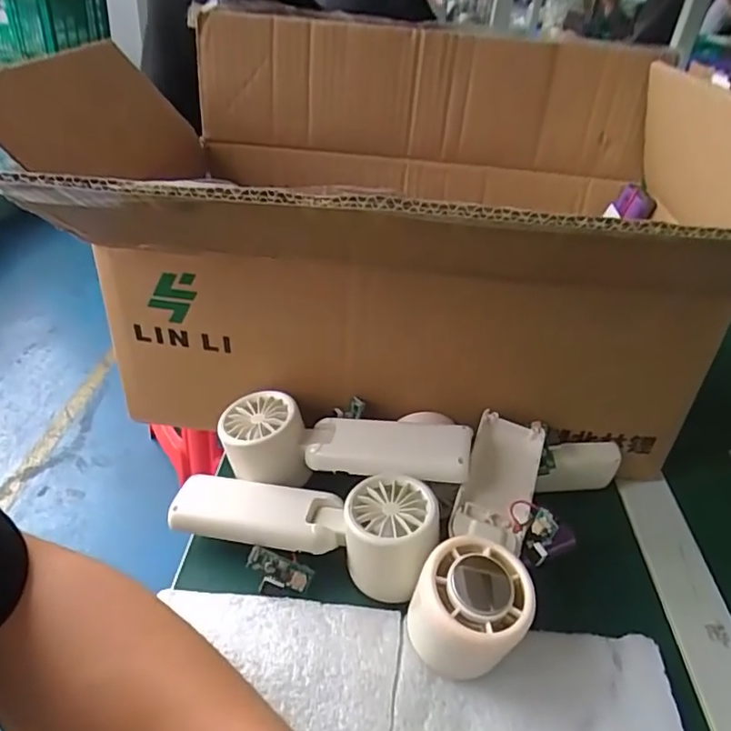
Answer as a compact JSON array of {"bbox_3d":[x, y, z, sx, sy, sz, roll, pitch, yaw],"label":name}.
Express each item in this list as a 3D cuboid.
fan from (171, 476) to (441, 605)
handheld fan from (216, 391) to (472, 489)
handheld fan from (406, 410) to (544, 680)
[{"bbox_3d":[-0.039,0.089,0.348,0.158,0.044,0.050,11,36,9],"label":"fan"},{"bbox_3d":[-0.016,0.056,0.374,0.159,0.048,0.048,12,36,10],"label":"handheld fan"},{"bbox_3d":[0.070,0.100,0.334,0.056,0.056,0.149,15,37,14],"label":"handheld fan"}]

